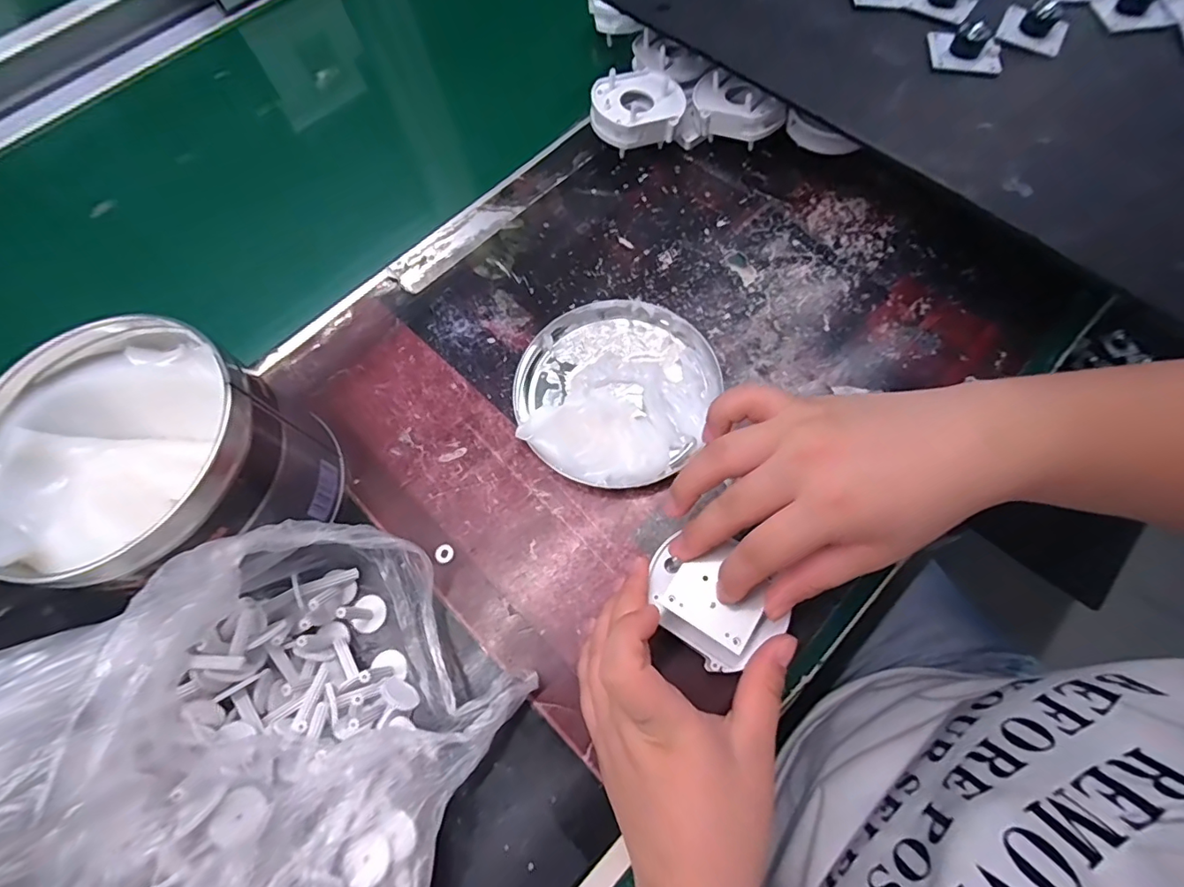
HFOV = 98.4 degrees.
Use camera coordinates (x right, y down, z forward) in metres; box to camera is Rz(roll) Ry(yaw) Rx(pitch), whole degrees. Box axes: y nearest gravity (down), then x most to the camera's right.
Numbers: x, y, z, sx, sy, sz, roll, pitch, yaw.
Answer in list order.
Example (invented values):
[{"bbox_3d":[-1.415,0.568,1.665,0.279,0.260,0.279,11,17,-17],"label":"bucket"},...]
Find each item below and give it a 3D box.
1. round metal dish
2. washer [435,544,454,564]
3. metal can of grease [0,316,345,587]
[{"bbox_3d":[0.013,-0.038,0.320,0.121,0.026,0.124,-1,67,3],"label":"round metal dish"},{"bbox_3d":[-0.086,0.065,0.299,0.011,0.004,0.010,-1,67,3],"label":"washer"},{"bbox_3d":[-0.219,0.012,0.272,0.124,0.103,0.122,-1,67,3],"label":"metal can of grease"}]

